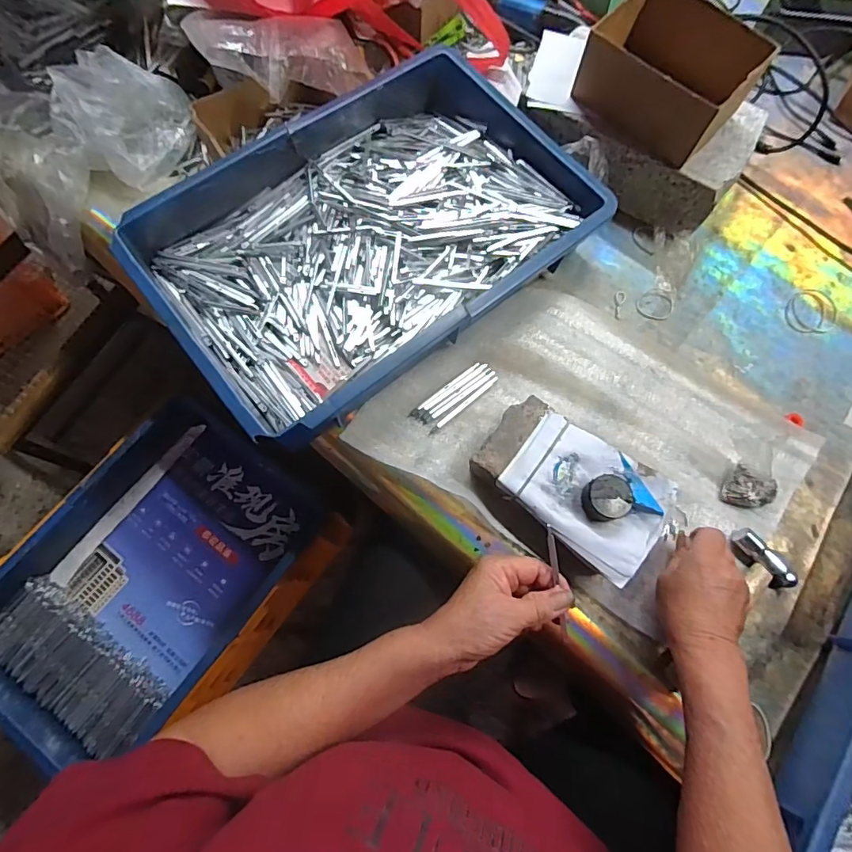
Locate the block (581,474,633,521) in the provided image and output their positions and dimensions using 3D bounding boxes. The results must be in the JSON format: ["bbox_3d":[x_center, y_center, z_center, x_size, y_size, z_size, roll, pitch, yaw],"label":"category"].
[{"bbox_3d":[0.159,0.063,0.428,0.039,0.020,0.038,1,71,-2],"label":"block"}]

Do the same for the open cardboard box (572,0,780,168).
[{"bbox_3d":[0.252,-0.367,0.506,0.158,0.078,0.122,37,74,10],"label":"open cardboard box"}]

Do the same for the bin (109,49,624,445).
[{"bbox_3d":[-0.055,-0.201,0.519,0.434,0.075,0.290,-37,76,-13],"label":"bin"}]

